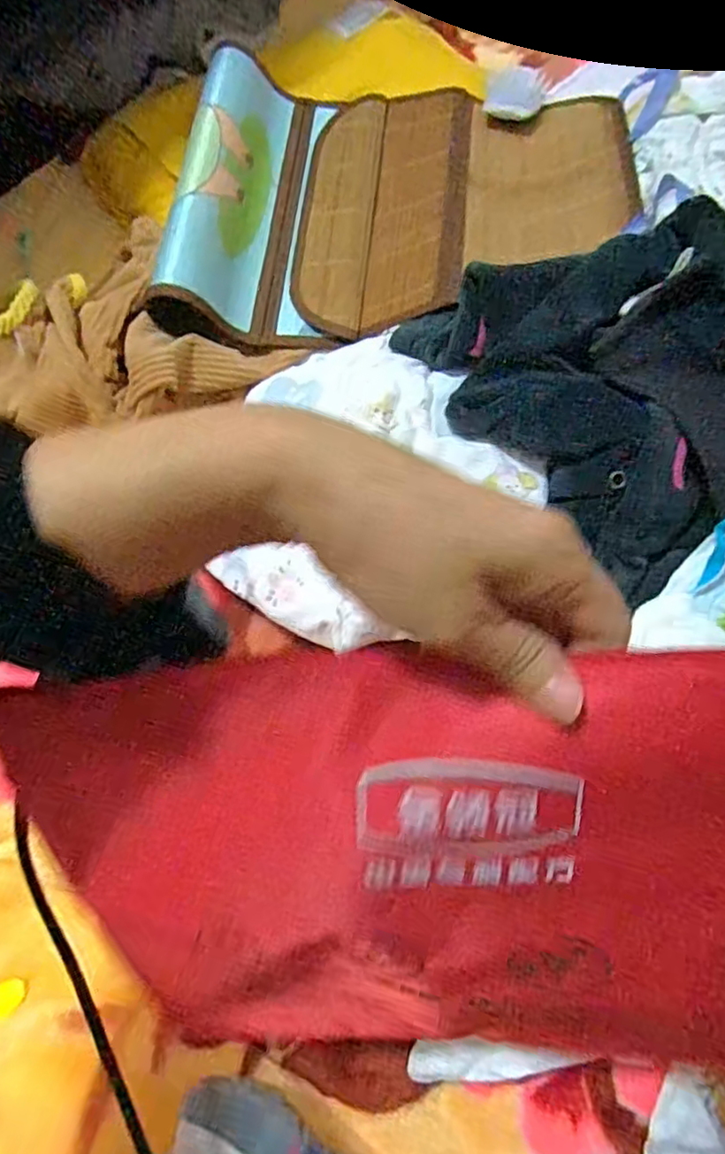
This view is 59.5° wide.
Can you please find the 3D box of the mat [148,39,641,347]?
[{"bbox_3d":[0.037,-0.358,0.591,0.398,0.058,0.320,4,67,5],"label":"mat"}]

